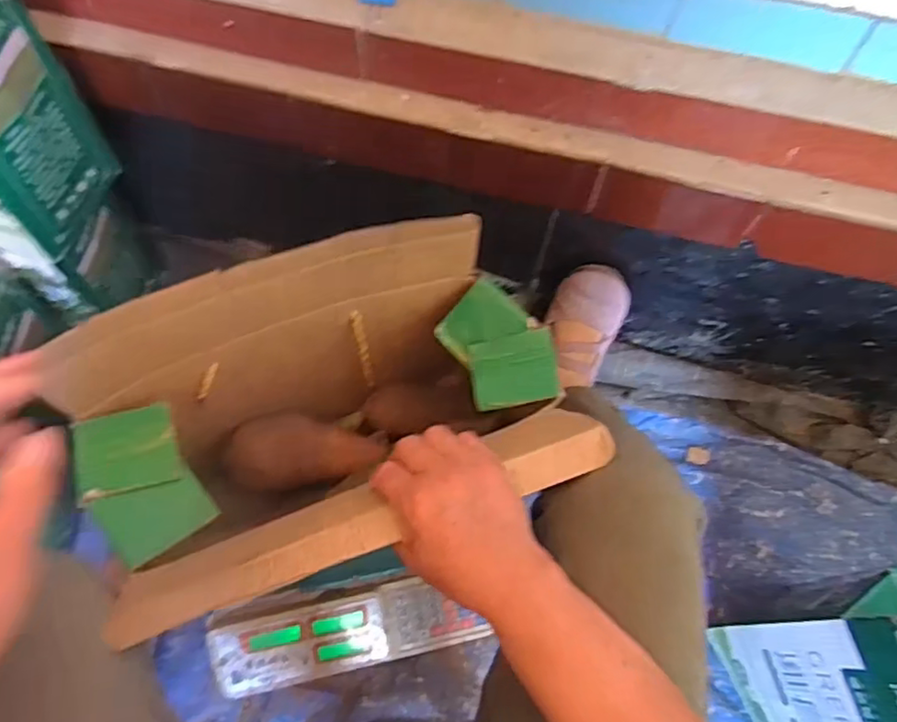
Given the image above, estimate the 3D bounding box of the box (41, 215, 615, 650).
[{"bbox_3d":[-0.099,0.073,0.570,0.372,0.306,0.205,-14,67,-9],"label":"box"}]

